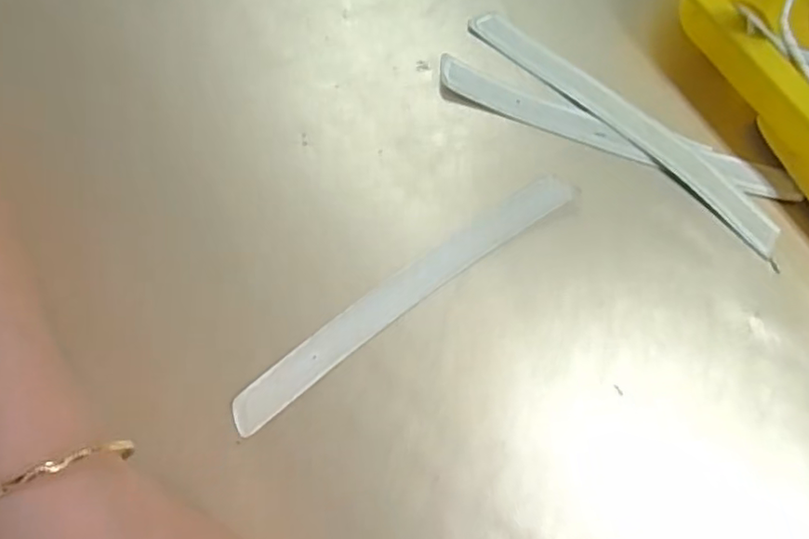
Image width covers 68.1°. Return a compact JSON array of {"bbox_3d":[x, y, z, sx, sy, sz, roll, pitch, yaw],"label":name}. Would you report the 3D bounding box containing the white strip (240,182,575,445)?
[{"bbox_3d":[-0.001,0.012,0.286,0.189,0.004,0.021,-36,70,-7],"label":"white strip"}]

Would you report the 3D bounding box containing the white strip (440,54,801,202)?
[{"bbox_3d":[0.107,-0.071,0.307,0.186,0.010,0.022,19,74,7],"label":"white strip"}]

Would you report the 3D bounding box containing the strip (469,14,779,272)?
[{"bbox_3d":[0.114,-0.076,0.313,0.192,0.005,0.023,43,78,13],"label":"strip"}]

